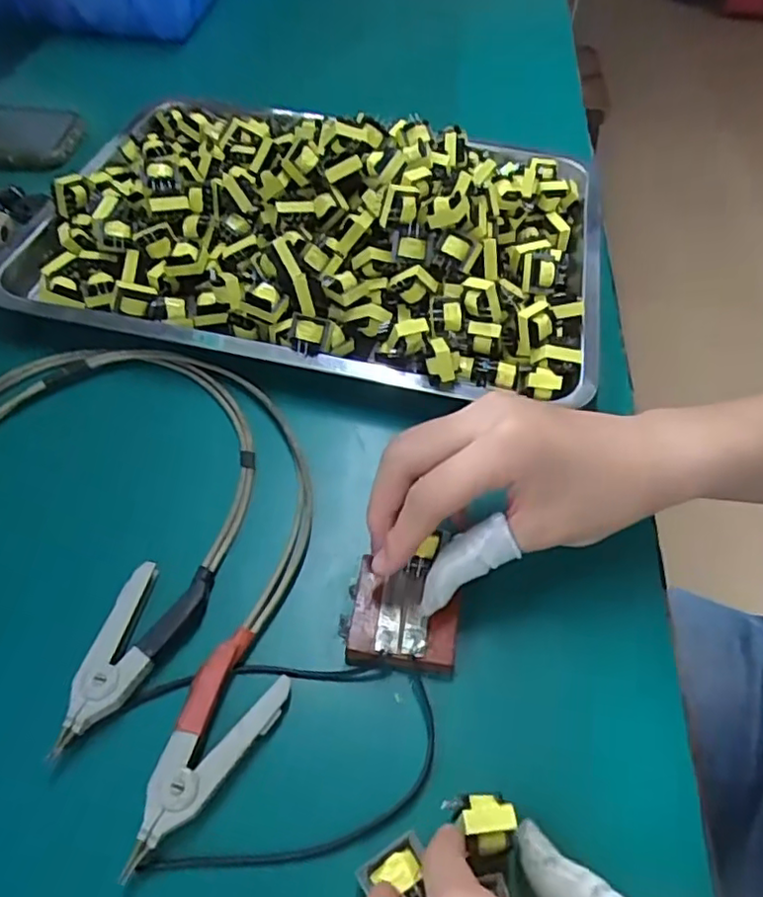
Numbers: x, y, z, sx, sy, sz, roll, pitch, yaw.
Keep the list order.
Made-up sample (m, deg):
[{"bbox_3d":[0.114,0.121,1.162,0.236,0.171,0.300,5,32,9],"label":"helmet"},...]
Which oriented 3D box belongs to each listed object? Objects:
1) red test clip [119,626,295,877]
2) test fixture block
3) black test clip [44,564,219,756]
[{"bbox_3d":[-0.075,0.121,0.256,0.036,0.017,0.088,32,58,19],"label":"red test clip"},{"bbox_3d":[0.009,0.079,0.289,0.052,0.015,0.044,9,55,4],"label":"test fixture block"},{"bbox_3d":[-0.105,0.088,0.271,0.039,0.010,0.083,11,54,4],"label":"black test clip"}]

